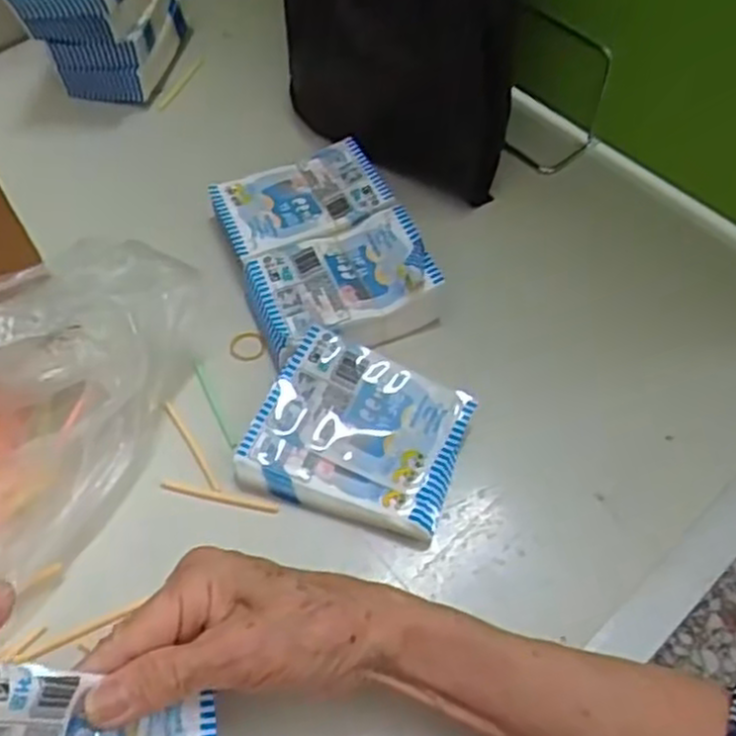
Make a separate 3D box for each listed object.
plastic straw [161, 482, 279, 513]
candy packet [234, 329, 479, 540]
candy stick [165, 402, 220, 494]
[{"bbox_3d":[-0.079,0.069,0.409,0.064,0.004,0.004,12,59,6],"label":"plastic straw"},{"bbox_3d":[-0.005,0.034,0.420,0.110,0.023,0.095,17,59,9],"label":"candy packet"},{"bbox_3d":[-0.098,0.042,0.424,0.005,0.004,0.064,-27,62,-17],"label":"candy stick"}]

